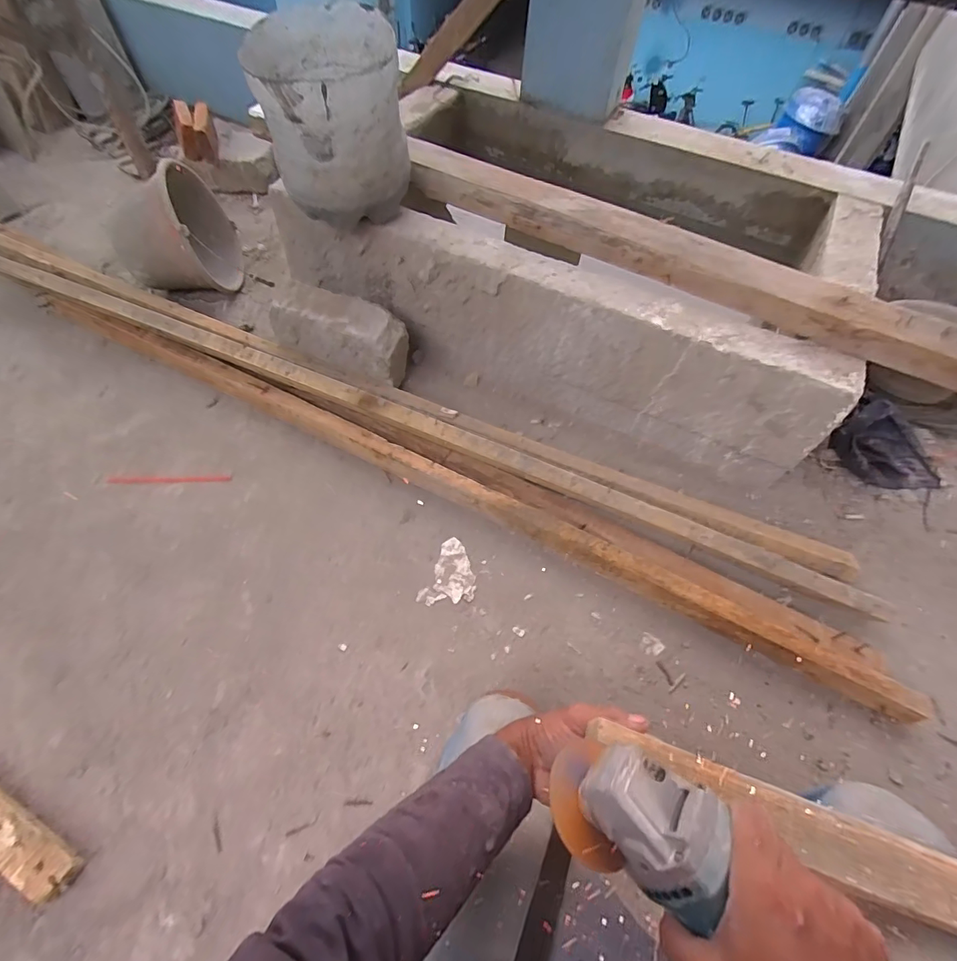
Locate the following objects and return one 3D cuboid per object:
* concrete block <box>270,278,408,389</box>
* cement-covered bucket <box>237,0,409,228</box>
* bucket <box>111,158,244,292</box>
[{"bbox_3d":[-0.299,-0.324,1.042,0.293,0.144,0.116,22,59,11],"label":"concrete block"},{"bbox_3d":[-0.258,-0.635,0.859,0.227,0.255,0.243,1,58,-2],"label":"cement-covered bucket"},{"bbox_3d":[-0.752,-0.599,1.172,0.245,0.269,0.245,-9,20,8],"label":"bucket"}]

